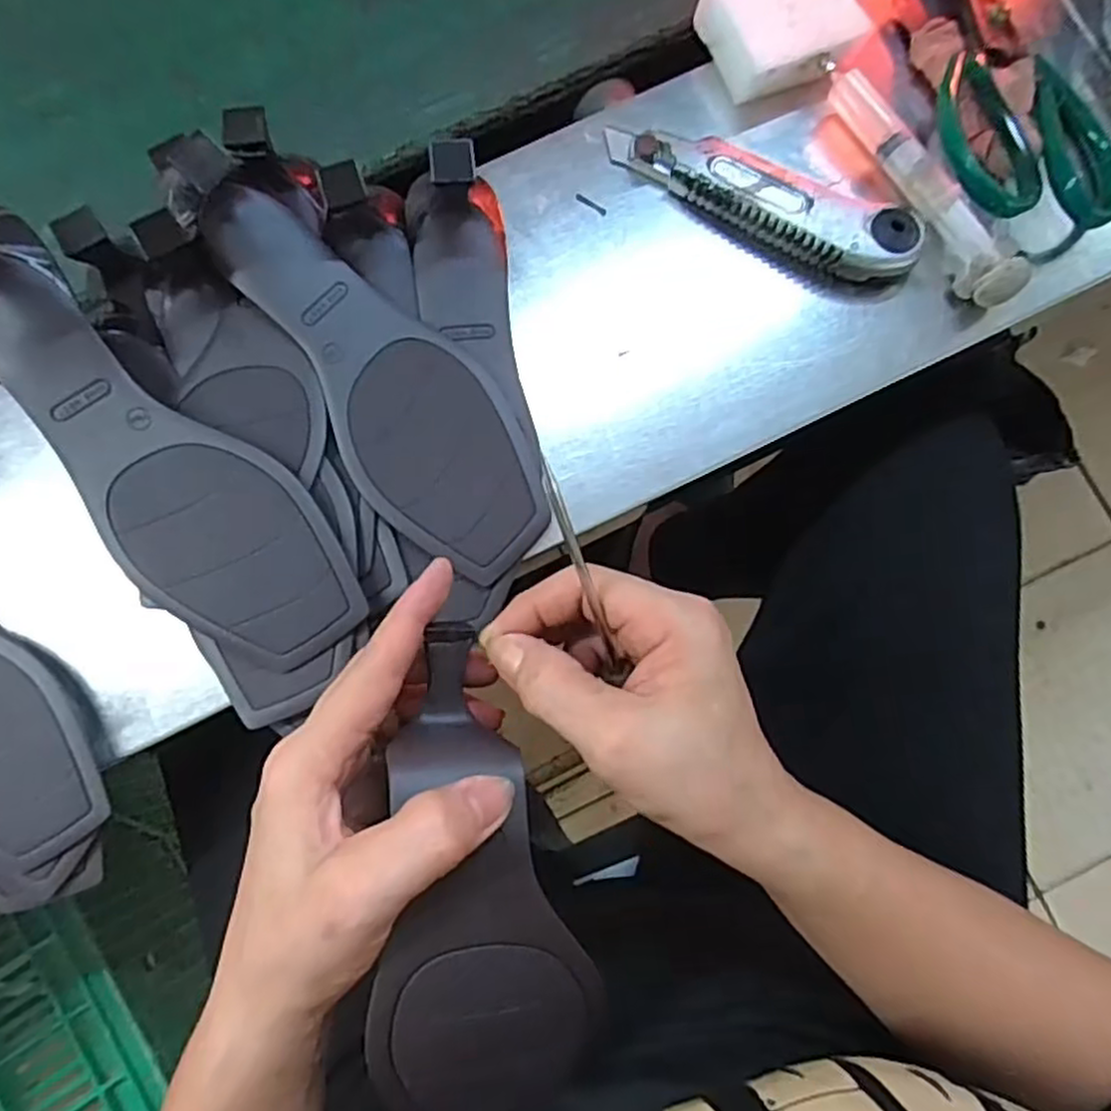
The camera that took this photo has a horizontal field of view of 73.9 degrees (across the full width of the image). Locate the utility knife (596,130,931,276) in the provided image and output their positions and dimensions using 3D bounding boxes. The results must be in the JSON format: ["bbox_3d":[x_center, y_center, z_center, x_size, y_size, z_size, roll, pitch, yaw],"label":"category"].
[{"bbox_3d":[0.101,-0.178,0.368,0.158,0.025,0.038,26,80,6],"label":"utility knife"}]

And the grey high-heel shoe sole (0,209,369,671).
[{"bbox_3d":[-0.176,-0.044,0.306,0.079,0.049,0.227,-41,98,-7],"label":"grey high-heel shoe sole"}]

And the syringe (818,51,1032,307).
[{"bbox_3d":[0.179,-0.186,0.366,0.023,0.032,0.147,-28,79,-5],"label":"syringe"}]

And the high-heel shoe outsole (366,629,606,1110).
[{"bbox_3d":[-0.028,0.113,0.255,0.071,0.044,0.167,-6,84,0],"label":"high-heel shoe outsole"}]

